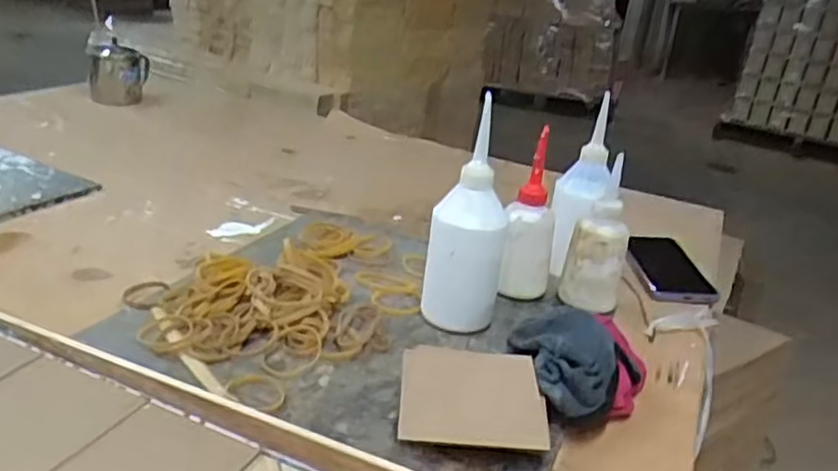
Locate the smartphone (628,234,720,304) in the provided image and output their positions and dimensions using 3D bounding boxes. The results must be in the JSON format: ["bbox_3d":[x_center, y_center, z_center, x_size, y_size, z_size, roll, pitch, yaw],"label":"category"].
[{"bbox_3d":[0.300,0.038,0.845,0.080,0.013,0.159,8,23,1],"label":"smartphone"}]

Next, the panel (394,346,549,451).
[{"bbox_3d":[0.041,0.119,0.529,0.106,0.009,0.116,8,22,-2],"label":"panel"}]

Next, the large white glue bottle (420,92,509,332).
[{"bbox_3d":[0.048,-0.013,0.646,0.068,0.204,0.061,10,23,6],"label":"large white glue bottle"}]

